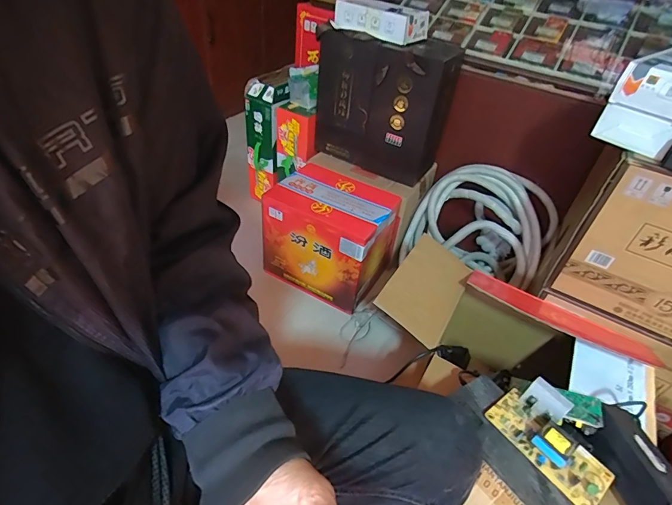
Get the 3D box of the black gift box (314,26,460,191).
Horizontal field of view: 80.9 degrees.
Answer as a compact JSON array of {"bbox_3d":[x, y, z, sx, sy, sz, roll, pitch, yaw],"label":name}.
[{"bbox_3d":[0.153,-0.437,1.187,0.393,0.367,0.192,28,45,23],"label":"black gift box"}]

